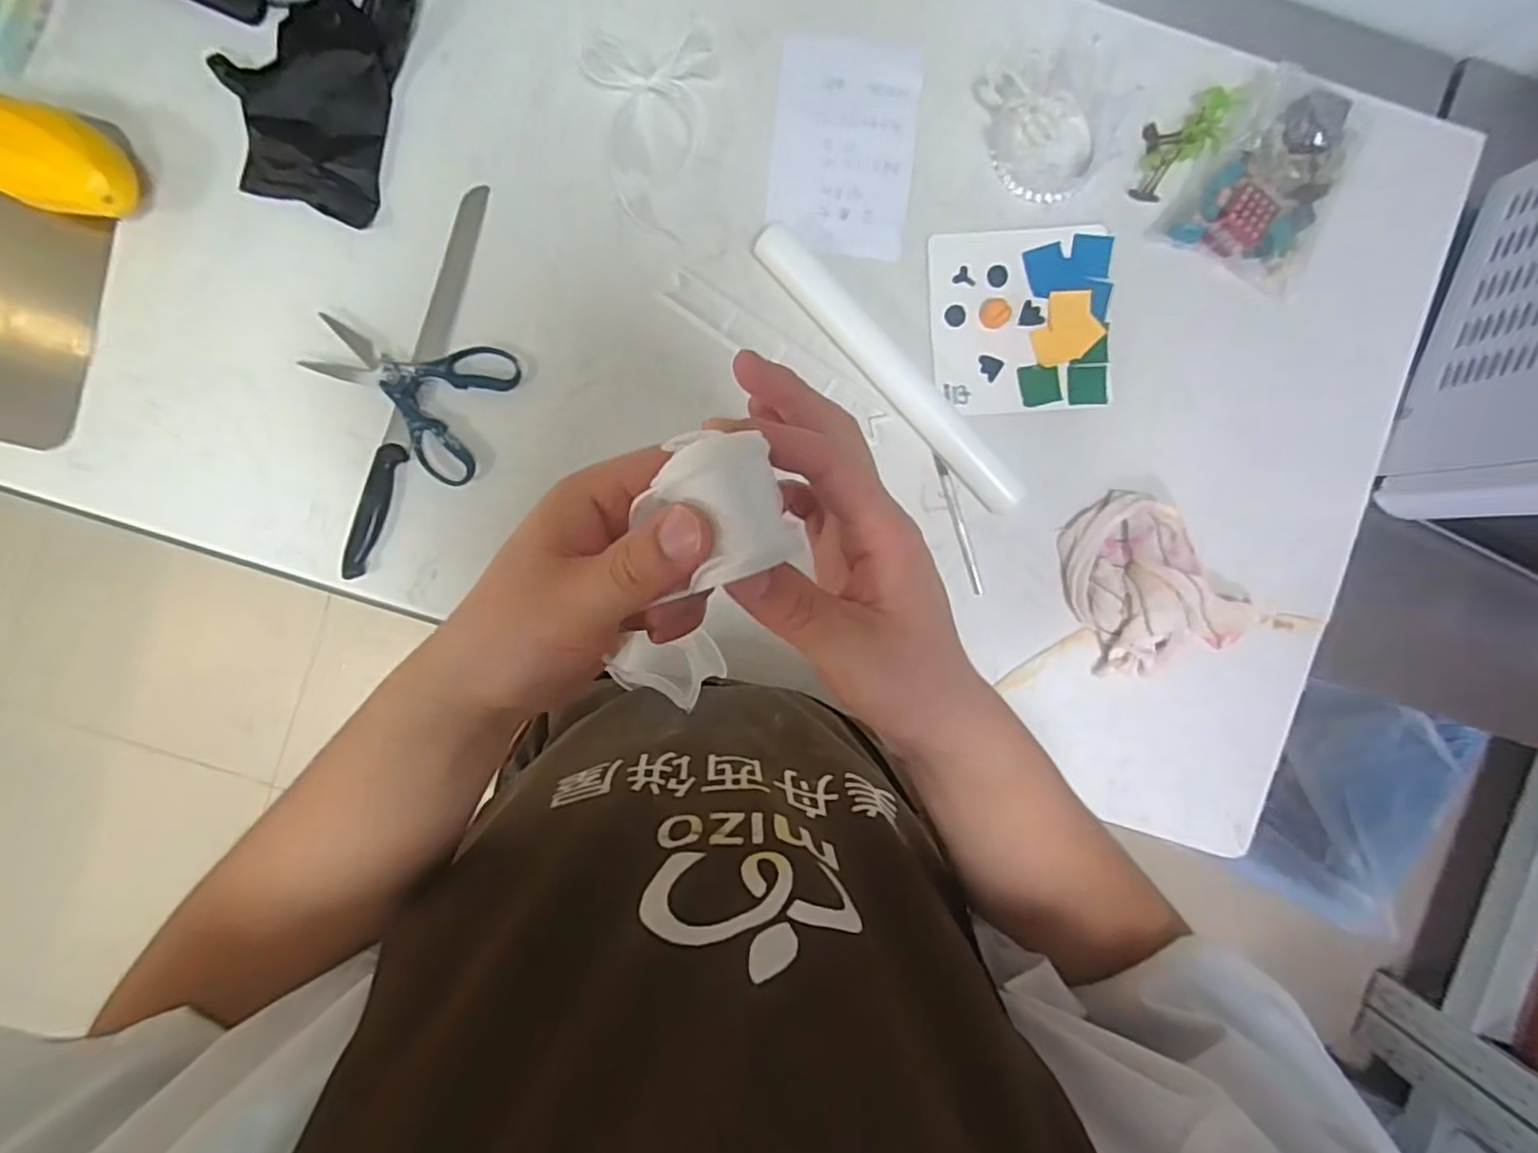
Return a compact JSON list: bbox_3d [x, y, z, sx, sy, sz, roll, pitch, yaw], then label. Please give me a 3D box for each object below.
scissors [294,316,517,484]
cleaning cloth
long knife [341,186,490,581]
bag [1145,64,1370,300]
[{"bbox_3d":[-0.319,-0.170,0.597,0.166,0.015,0.124,26,93,-3],"label":"scissors"},{"bbox_3d":[0.355,0.005,0.612,0.153,0.045,0.175,-24,94,0],"label":"cleaning cloth"},{"bbox_3d":[-0.314,-0.171,0.596,0.026,0.018,0.356,19,93,-3],"label":"long knife"},{"bbox_3d":[0.454,-0.361,0.596,0.129,0.033,0.171,28,93,-3],"label":"bag"}]

